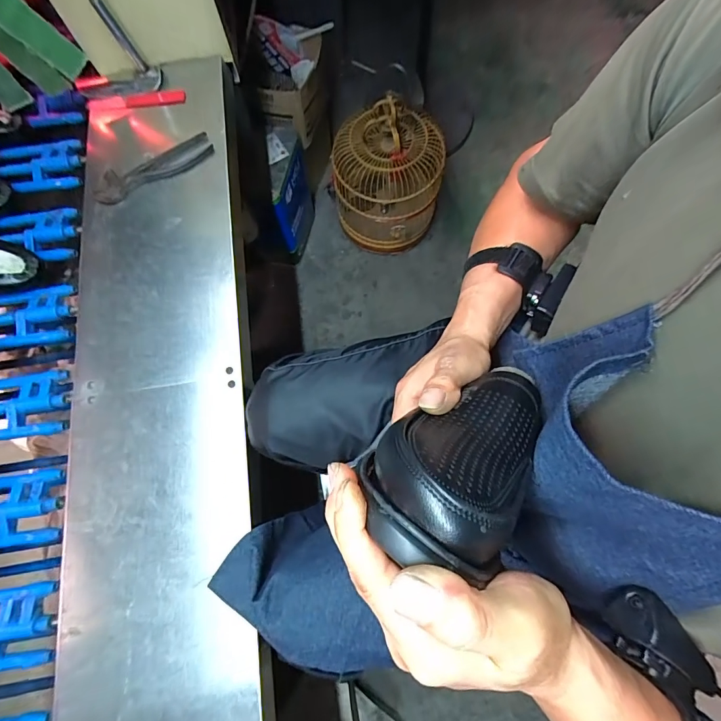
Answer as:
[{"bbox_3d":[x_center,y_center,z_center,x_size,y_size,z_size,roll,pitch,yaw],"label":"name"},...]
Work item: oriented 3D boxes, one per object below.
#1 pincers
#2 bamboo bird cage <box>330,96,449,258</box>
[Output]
[{"bbox_3d":[-0.327,-0.304,0.626,0.195,0.026,0.051,-34,77,-9],"label":"pincers"},{"bbox_3d":[0.086,-0.578,1.258,0.332,0.413,0.293,11,75,3],"label":"bamboo bird cage"}]

